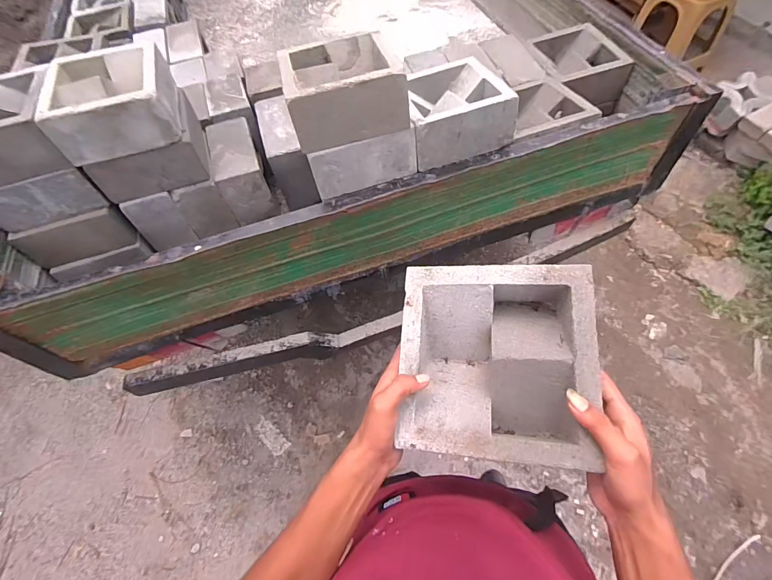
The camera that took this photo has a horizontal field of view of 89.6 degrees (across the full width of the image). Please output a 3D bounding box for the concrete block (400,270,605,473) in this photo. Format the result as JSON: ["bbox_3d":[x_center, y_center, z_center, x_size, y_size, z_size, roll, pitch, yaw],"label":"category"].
[{"bbox_3d":[0.113,0.076,0.420,0.189,0.098,0.194,5,62,7],"label":"concrete block"}]

